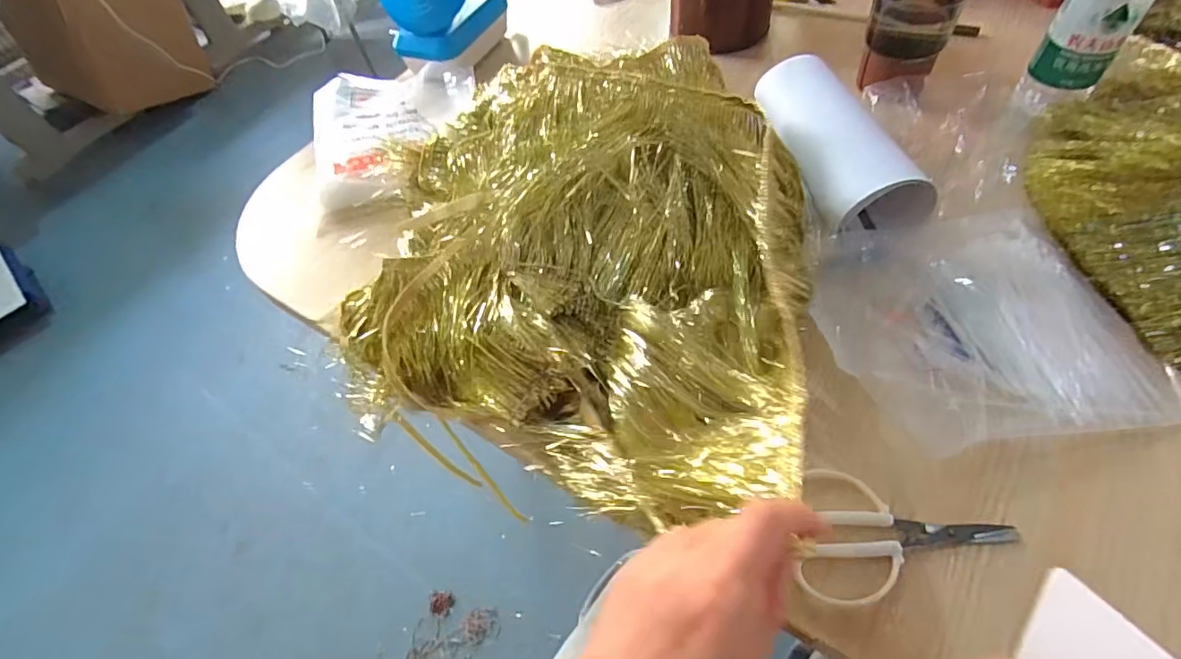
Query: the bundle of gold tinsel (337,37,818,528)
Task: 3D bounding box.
[{"bbox_3d":[-0.020,-0.070,0.452,0.376,0.129,0.360,13,58,14],"label":"bundle of gold tinsel"}]

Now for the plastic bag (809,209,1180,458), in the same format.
[{"bbox_3d":[0.300,-0.007,0.444,0.223,0.025,0.197,-11,56,-2],"label":"plastic bag"}]

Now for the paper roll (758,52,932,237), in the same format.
[{"bbox_3d":[0.228,-0.181,0.533,0.085,0.065,0.214,-13,56,-4],"label":"paper roll"}]

